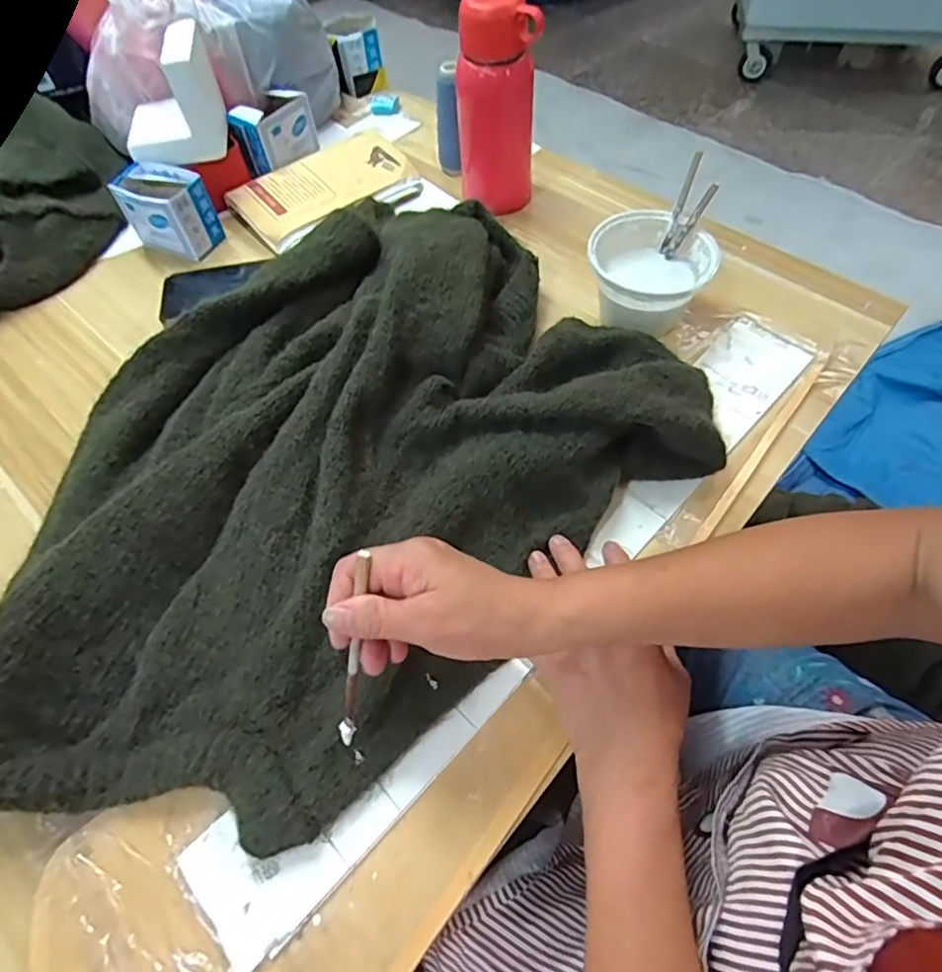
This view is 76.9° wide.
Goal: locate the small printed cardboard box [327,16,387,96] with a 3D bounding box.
[{"bbox_3d":[-0.162,-0.612,0.853,0.071,0.074,0.073,-9,58,-3],"label":"small printed cardboard box"}]

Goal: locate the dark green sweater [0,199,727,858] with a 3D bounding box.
[{"bbox_3d":[-0.110,-0.020,0.456,0.565,0.077,0.381,-38,63,-18],"label":"dark green sweater"}]

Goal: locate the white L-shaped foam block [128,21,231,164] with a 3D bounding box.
[{"bbox_3d":[-0.336,-0.429,0.656,0.100,0.099,0.100,-9,58,-3],"label":"white L-shaped foam block"}]

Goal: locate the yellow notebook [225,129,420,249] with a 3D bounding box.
[{"bbox_3d":[-0.171,-0.358,0.704,0.209,0.026,0.114,-27,60,-13],"label":"yellow notebook"}]

